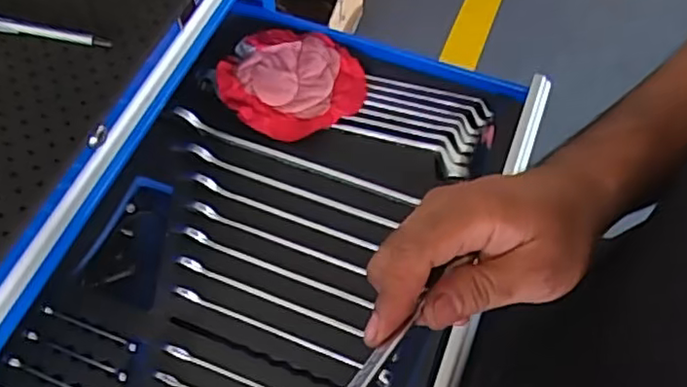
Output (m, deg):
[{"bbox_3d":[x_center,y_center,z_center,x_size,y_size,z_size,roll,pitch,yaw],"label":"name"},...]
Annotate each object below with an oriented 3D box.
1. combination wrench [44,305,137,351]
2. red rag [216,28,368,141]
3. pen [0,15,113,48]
[{"bbox_3d":[-0.233,0.124,0.597,0.097,0.004,0.008,20,61,10],"label":"combination wrench"},{"bbox_3d":[-0.058,-0.131,0.737,0.152,0.031,0.146,-29,65,-17],"label":"red rag"},{"bbox_3d":[-0.271,-0.142,0.562,0.147,0.008,0.013,13,60,6],"label":"pen"}]

